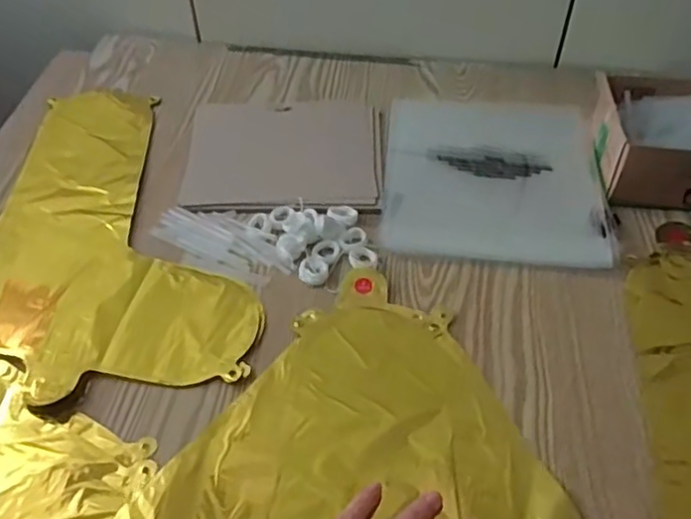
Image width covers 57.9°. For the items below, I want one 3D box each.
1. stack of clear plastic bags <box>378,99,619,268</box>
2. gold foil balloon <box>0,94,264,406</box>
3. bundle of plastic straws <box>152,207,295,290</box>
[{"bbox_3d":[0.146,-0.091,0.630,0.204,0.014,0.234,5,48,5],"label":"stack of clear plastic bags"},{"bbox_3d":[-0.212,-0.045,0.595,0.230,0.009,0.391,-7,48,-6],"label":"gold foil balloon"},{"bbox_3d":[-0.113,-0.015,0.567,0.137,0.009,0.057,19,51,17],"label":"bundle of plastic straws"}]

